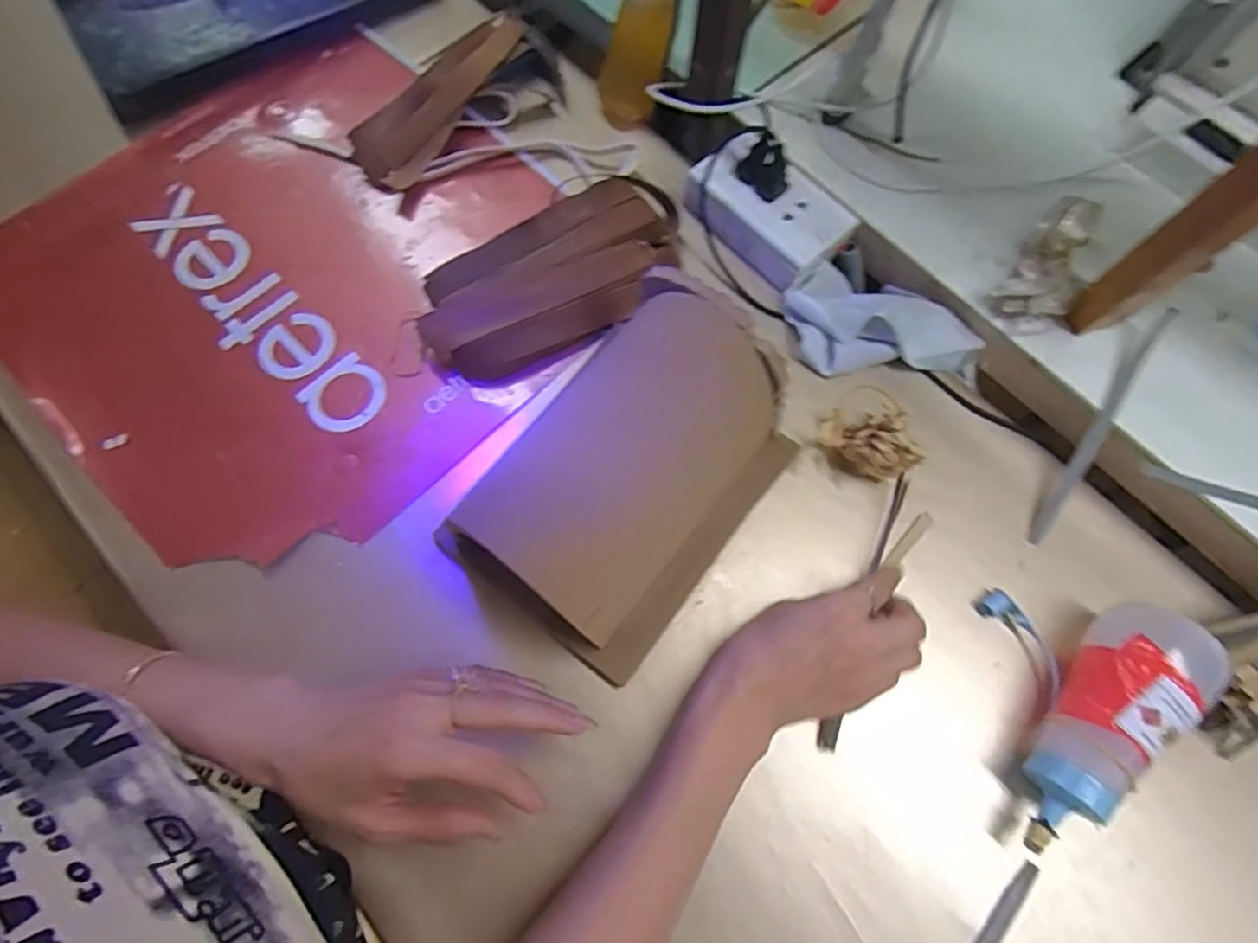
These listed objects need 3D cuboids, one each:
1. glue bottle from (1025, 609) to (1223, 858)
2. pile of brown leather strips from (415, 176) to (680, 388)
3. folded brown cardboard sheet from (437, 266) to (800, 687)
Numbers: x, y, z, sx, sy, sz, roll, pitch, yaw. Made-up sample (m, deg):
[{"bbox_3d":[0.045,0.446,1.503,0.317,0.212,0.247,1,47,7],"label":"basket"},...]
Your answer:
[{"bbox_3d":[0.281,0.148,0.379,0.157,0.058,0.058,-41,77,-14],"label":"glue bottle"},{"bbox_3d":[-0.052,-0.149,0.486,0.225,0.035,0.108,-32,75,-12],"label":"pile of brown leather strips"},{"bbox_3d":[0.005,0.005,0.396,0.138,0.105,0.204,38,74,11],"label":"folded brown cardboard sheet"}]

